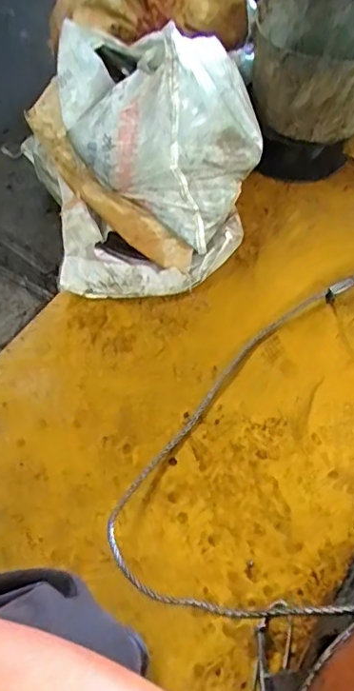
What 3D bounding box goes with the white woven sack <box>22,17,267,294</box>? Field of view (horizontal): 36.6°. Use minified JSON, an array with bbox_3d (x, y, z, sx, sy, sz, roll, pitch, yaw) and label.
[{"bbox_3d":[-0.045,-0.348,1.014,0.445,0.314,0.382,-12,63,-5],"label":"white woven sack"}]

